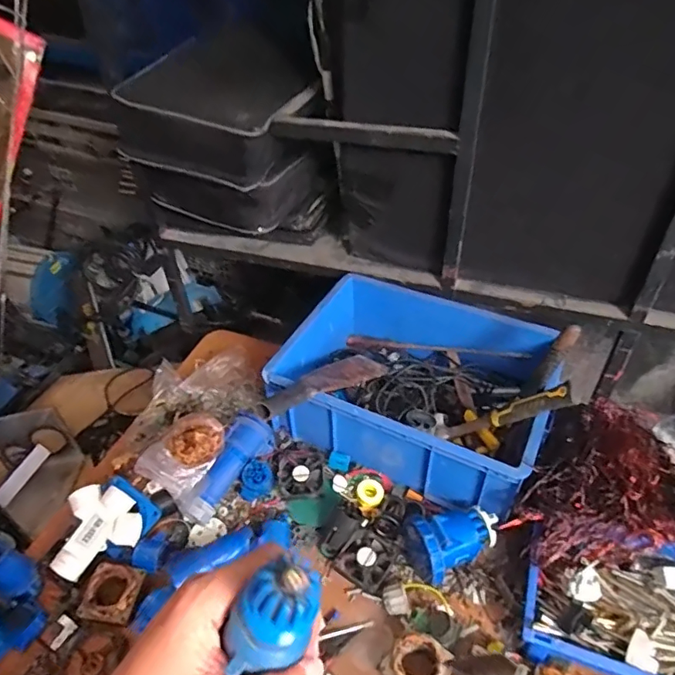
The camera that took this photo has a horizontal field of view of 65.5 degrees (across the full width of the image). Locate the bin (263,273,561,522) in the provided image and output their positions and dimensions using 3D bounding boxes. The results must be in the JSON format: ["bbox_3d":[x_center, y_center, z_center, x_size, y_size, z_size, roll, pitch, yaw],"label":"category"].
[{"bbox_3d":[0.161,0.079,1.038,0.469,0.172,0.411,18,46,20],"label":"bin"}]

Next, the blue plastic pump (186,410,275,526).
[{"bbox_3d":[-0.189,0.224,0.943,0.073,0.056,0.185,18,46,20],"label":"blue plastic pump"}]

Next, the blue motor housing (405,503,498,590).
[{"bbox_3d":[0.187,0.322,0.839,0.138,0.111,0.103,-15,44,-15],"label":"blue motor housing"}]

